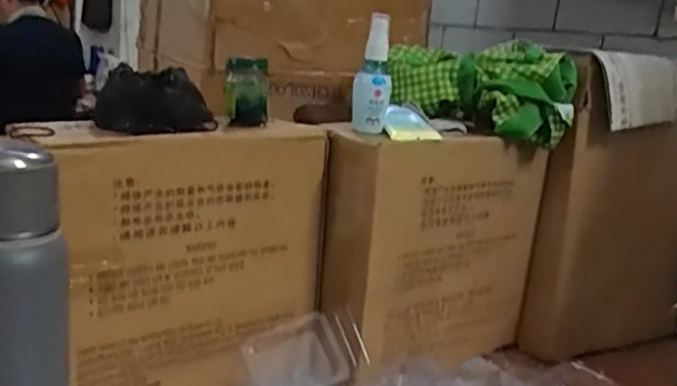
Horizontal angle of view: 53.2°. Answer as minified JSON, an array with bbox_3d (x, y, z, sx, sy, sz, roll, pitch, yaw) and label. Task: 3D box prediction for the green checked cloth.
[{"bbox_3d":[0.161,-0.122,0.789,0.212,0.096,0.080,13,15,30],"label":"green checked cloth"}]

